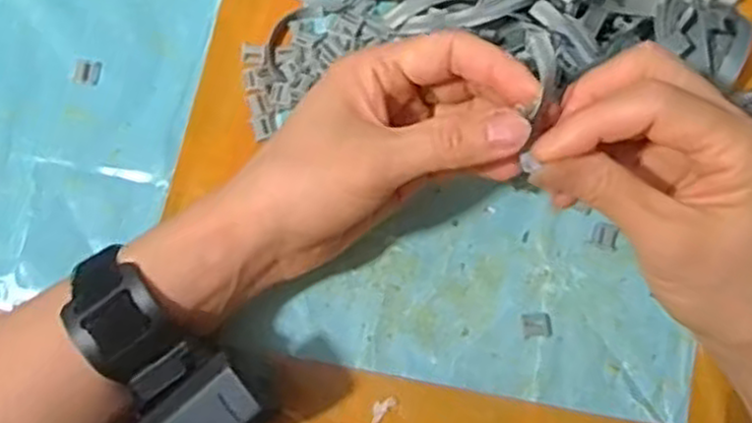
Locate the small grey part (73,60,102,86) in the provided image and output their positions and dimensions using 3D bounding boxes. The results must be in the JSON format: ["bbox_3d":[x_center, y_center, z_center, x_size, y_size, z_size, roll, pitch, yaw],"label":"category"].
[{"bbox_3d":[-0.147,-0.071,0.389,0.013,0.004,0.013,5,75,2],"label":"small grey part"}]

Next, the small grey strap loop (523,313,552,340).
[{"bbox_3d":[0.076,0.054,0.360,0.013,0.004,0.012,-2,75,0],"label":"small grey strap loop"}]

